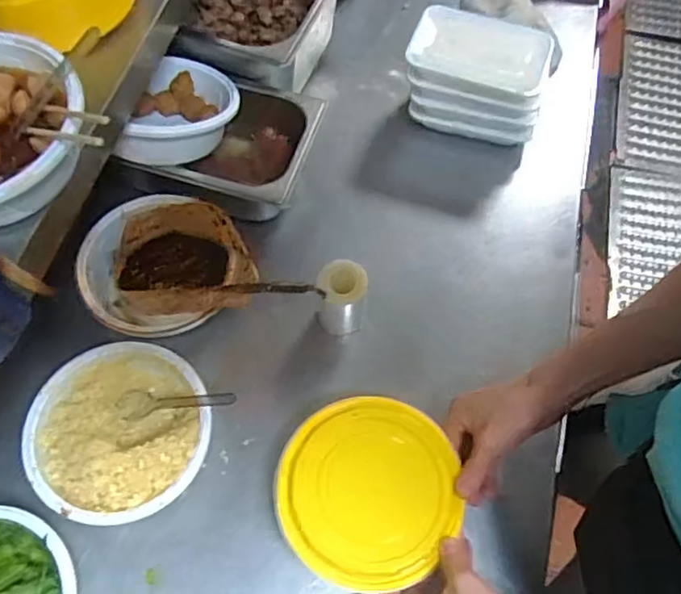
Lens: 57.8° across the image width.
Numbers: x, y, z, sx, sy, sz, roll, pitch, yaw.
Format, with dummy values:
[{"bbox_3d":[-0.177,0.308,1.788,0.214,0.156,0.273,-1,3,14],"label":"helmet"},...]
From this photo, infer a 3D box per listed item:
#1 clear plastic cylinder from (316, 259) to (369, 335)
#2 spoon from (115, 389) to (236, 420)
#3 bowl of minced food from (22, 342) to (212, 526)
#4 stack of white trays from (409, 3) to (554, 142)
[{"bbox_3d":[0.002,0.000,0.674,0.052,0.095,0.058,1,63,-1],"label":"clear plastic cylinder"},{"bbox_3d":[-0.167,0.103,0.613,0.145,0.019,0.029,-8,60,27],"label":"spoon"},{"bbox_3d":[-0.212,0.136,0.608,0.166,0.068,0.162,1,63,-1],"label":"bowl of minced food"},{"bbox_3d":[0.176,-0.290,0.796,0.174,0.107,0.118,12,64,5],"label":"stack of white trays"}]

